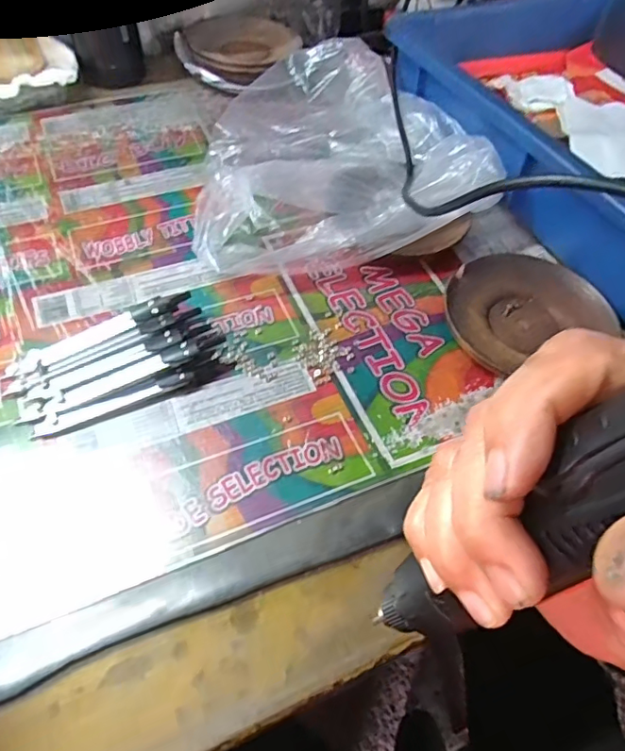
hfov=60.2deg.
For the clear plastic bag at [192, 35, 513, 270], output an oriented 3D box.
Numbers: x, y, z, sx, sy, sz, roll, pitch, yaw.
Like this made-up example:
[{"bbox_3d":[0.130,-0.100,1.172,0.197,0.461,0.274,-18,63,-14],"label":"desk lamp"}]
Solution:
[{"bbox_3d":[0.012,-0.200,0.459,0.224,0.059,0.268,-6,56,-7],"label":"clear plastic bag"}]

